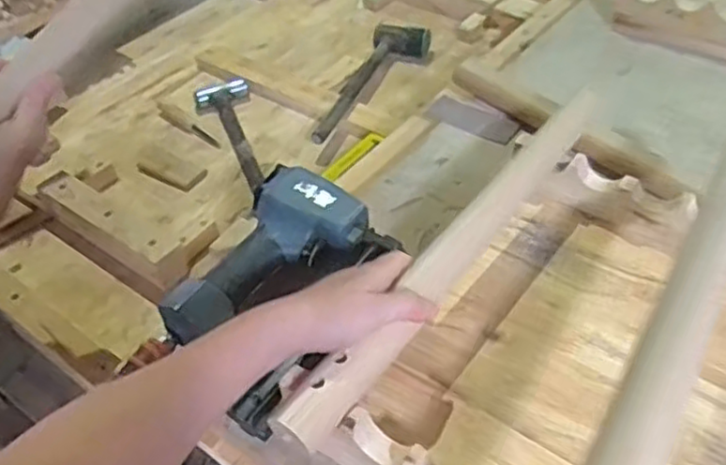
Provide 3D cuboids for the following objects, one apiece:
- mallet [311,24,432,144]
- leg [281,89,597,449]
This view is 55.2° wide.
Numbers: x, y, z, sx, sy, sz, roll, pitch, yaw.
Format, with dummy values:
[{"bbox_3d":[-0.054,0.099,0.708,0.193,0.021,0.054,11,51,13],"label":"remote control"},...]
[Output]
[{"bbox_3d":[0.022,-0.236,1.105,0.095,0.044,0.321,12,47,16],"label":"mallet"},{"bbox_3d":[0.085,0.004,0.559,0.035,0.027,0.426,26,54,27],"label":"leg"}]

